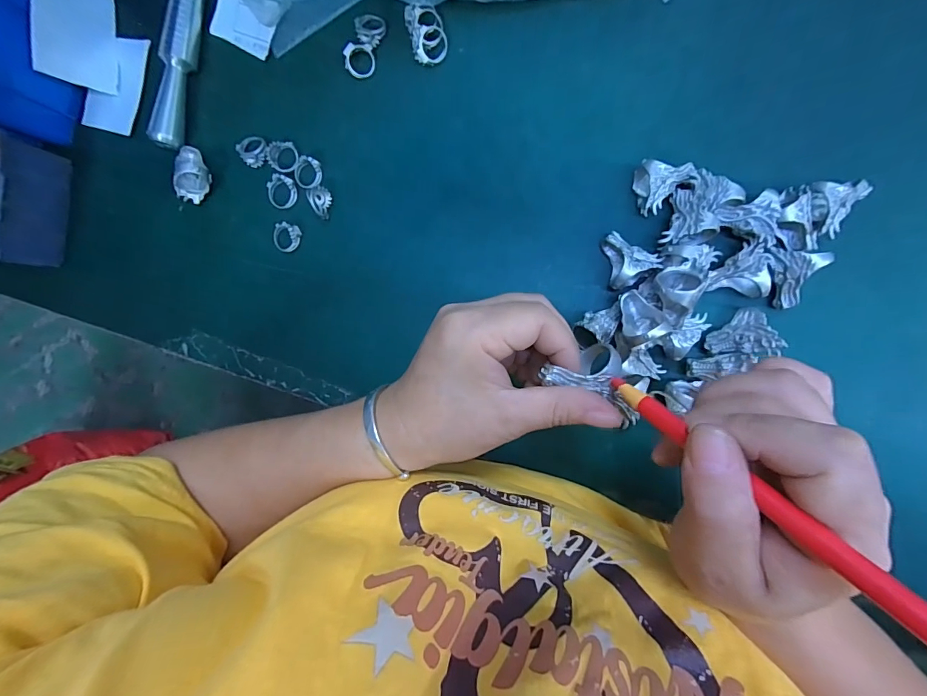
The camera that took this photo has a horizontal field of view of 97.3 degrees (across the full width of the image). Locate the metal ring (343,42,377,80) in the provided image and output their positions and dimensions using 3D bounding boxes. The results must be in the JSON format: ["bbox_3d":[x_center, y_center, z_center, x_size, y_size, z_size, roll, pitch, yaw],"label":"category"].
[{"bbox_3d":[-0.074,-0.206,0.293,0.022,0.004,0.023,-3,109,-10],"label":"metal ring"}]

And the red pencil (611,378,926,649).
[{"bbox_3d":[0.108,0.058,0.126,0.010,0.005,0.166,-50,42,7],"label":"red pencil"}]

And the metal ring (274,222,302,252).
[{"bbox_3d":[-0.134,-0.084,0.309,0.020,0.006,0.021,0,93,10],"label":"metal ring"}]

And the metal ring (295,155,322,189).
[{"bbox_3d":[-0.115,-0.130,0.302,0.021,0.008,0.021,0,93,10],"label":"metal ring"}]

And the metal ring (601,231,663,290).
[{"bbox_3d":[0.110,-0.058,0.266,0.031,0.023,0.036,-6,92,10],"label":"metal ring"}]

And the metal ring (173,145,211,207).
[{"bbox_3d":[-0.202,-0.131,0.307,0.020,0.023,0.040,6,94,9],"label":"metal ring"}]

